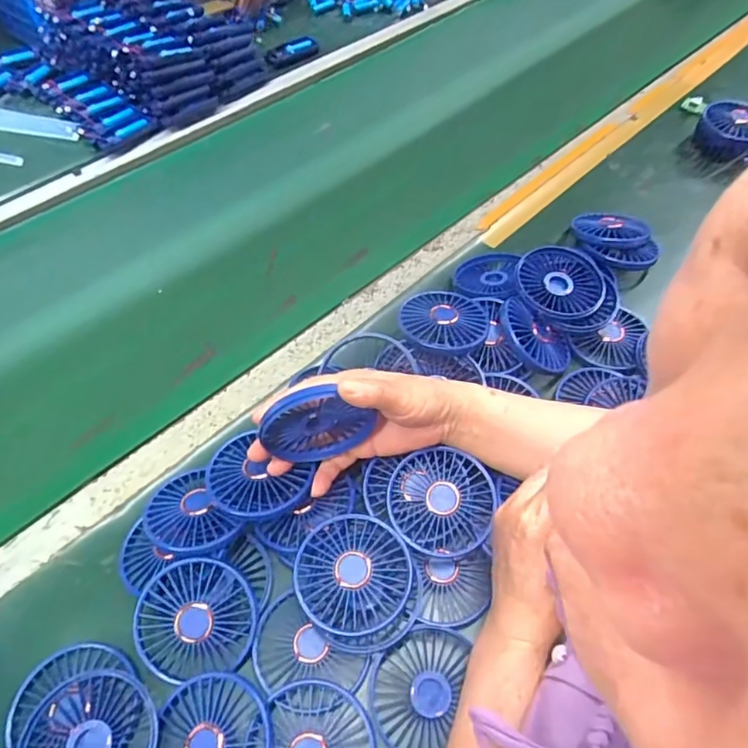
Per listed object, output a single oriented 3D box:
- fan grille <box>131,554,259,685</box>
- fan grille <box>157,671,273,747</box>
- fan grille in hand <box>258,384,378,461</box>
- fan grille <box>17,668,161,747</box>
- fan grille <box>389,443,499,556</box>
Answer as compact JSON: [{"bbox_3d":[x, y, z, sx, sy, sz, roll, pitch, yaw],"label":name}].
[{"bbox_3d":[-0.134,0.183,0.424,0.085,0.015,0.080,2,74,-8],"label":"fan grille"},{"bbox_3d":[-0.110,0.253,0.382,0.076,0.021,0.085,2,55,0],"label":"fan grille"},{"bbox_3d":[-0.042,0.037,0.423,0.079,0.082,0.012,-17,57,-13],"label":"fan grille in hand"},{"bbox_3d":[-0.194,0.252,0.383,0.087,0.015,0.087,1,55,-1],"label":"fan grille"},{"bbox_3d":[0.055,0.104,0.461,0.084,0.016,0.082,21,70,5],"label":"fan grille"}]

